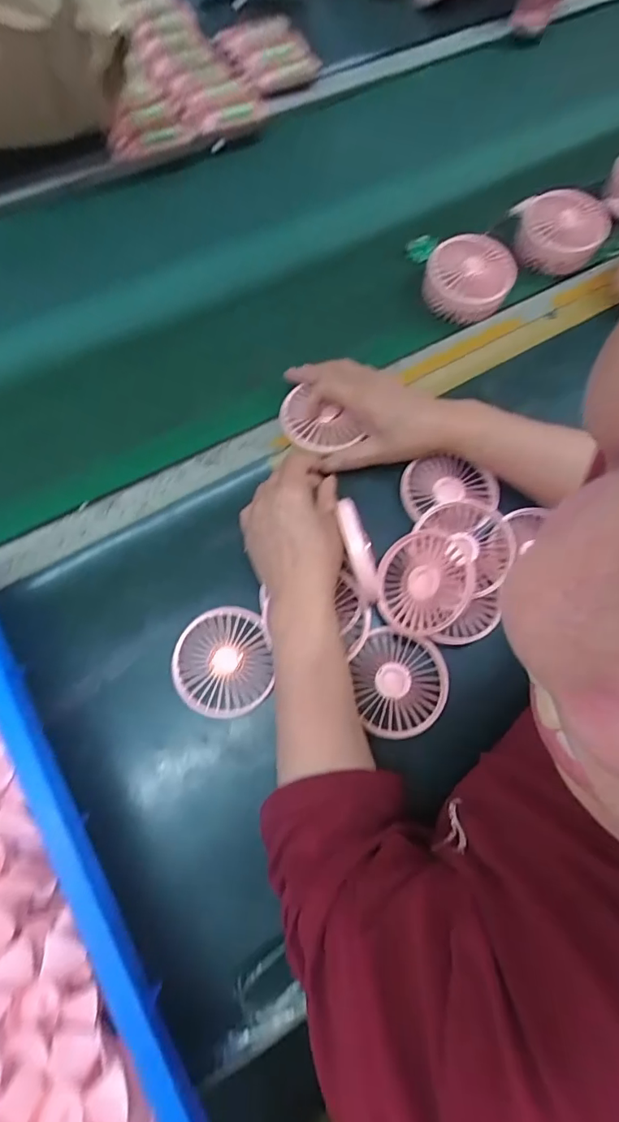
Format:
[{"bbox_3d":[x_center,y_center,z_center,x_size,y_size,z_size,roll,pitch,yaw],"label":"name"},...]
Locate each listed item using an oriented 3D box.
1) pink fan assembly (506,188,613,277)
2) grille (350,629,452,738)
[{"bbox_3d":[0.283,-0.375,0.557,0.101,0.043,0.087,-2,70,-2],"label":"pink fan assembly"},{"bbox_3d":[0.078,0.101,0.421,0.080,0.016,0.086,0,70,-1],"label":"grille"}]

